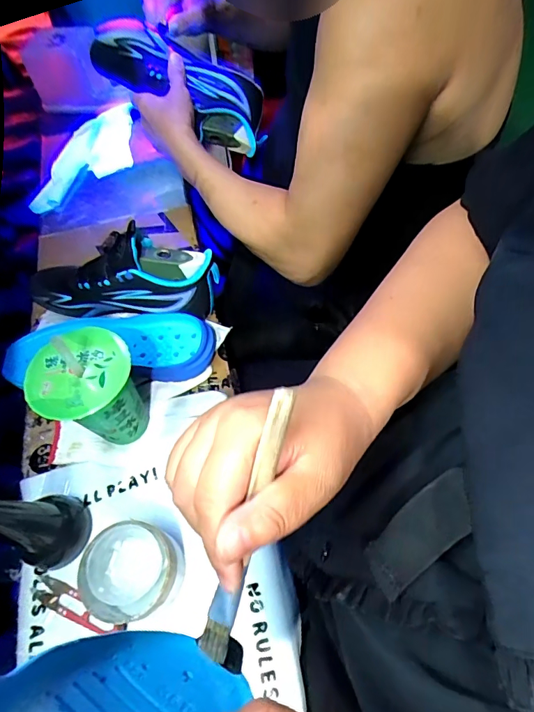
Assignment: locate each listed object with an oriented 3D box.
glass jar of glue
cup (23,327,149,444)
[{"bbox_3d":[-0.125,0.202,0.402,0.087,0.050,0.080,17,63,13],"label":"glass jar of glue"},{"bbox_3d":[-0.171,0.041,0.441,0.087,0.119,0.091,-2,60,3],"label":"cup"}]

